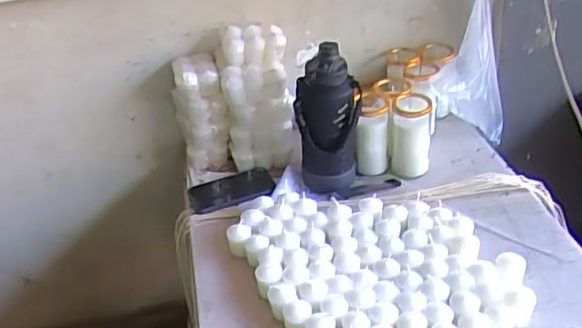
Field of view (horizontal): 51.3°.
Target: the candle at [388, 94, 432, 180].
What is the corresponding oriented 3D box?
[{"bbox_3d":[0.227,-0.054,1.145,0.073,0.134,0.081,4,35,15],"label":"candle"}]

